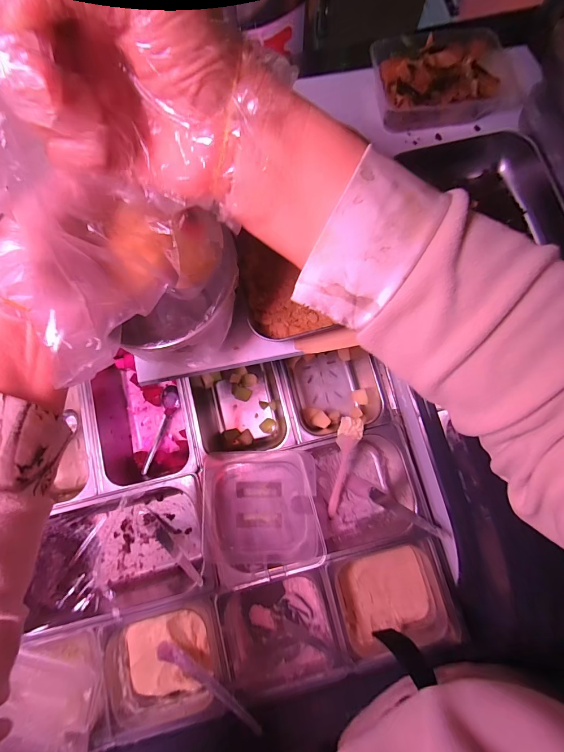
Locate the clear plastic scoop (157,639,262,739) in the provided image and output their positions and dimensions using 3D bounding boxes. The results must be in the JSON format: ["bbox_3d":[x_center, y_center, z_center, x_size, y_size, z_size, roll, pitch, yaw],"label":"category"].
[{"bbox_3d":[-0.108,0.448,0.490,0.187,0.017,0.024,16,78,26],"label":"clear plastic scoop"}]

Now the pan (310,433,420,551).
[{"bbox_3d":[0.127,0.196,0.584,0.166,0.111,0.158,-18,80,-5],"label":"pan"}]

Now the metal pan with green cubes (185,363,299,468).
[{"bbox_3d":[-0.060,0.060,0.615,0.153,0.110,0.166,-13,79,-4],"label":"metal pan with green cubes"}]

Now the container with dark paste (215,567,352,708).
[{"bbox_3d":[0.001,0.397,0.545,0.171,0.107,0.141,-13,79,-4],"label":"container with dark paste"}]

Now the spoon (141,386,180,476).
[{"bbox_3d":[-0.221,0.098,0.626,0.028,0.027,0.160,10,78,1],"label":"spoon"}]

